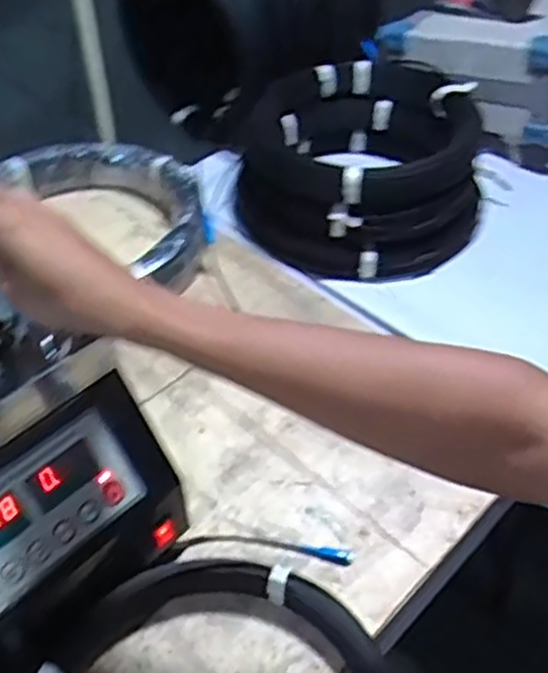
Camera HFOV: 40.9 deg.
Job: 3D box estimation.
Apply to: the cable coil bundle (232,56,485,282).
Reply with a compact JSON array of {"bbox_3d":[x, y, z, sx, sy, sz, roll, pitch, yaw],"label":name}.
[{"bbox_3d":[0.122,-0.230,0.993,0.309,0.148,0.299,21,50,20],"label":"cable coil bundle"}]

